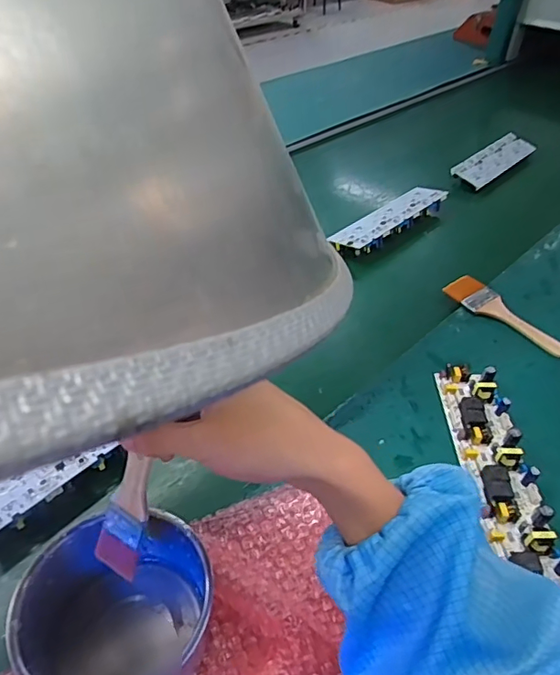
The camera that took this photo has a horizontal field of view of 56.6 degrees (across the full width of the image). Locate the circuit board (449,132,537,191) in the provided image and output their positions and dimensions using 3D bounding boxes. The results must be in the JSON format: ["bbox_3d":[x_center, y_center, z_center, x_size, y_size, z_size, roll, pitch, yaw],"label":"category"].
[{"bbox_3d":[0.407,-0.338,0.982,0.066,0.015,0.242,45,55,14],"label":"circuit board"}]

